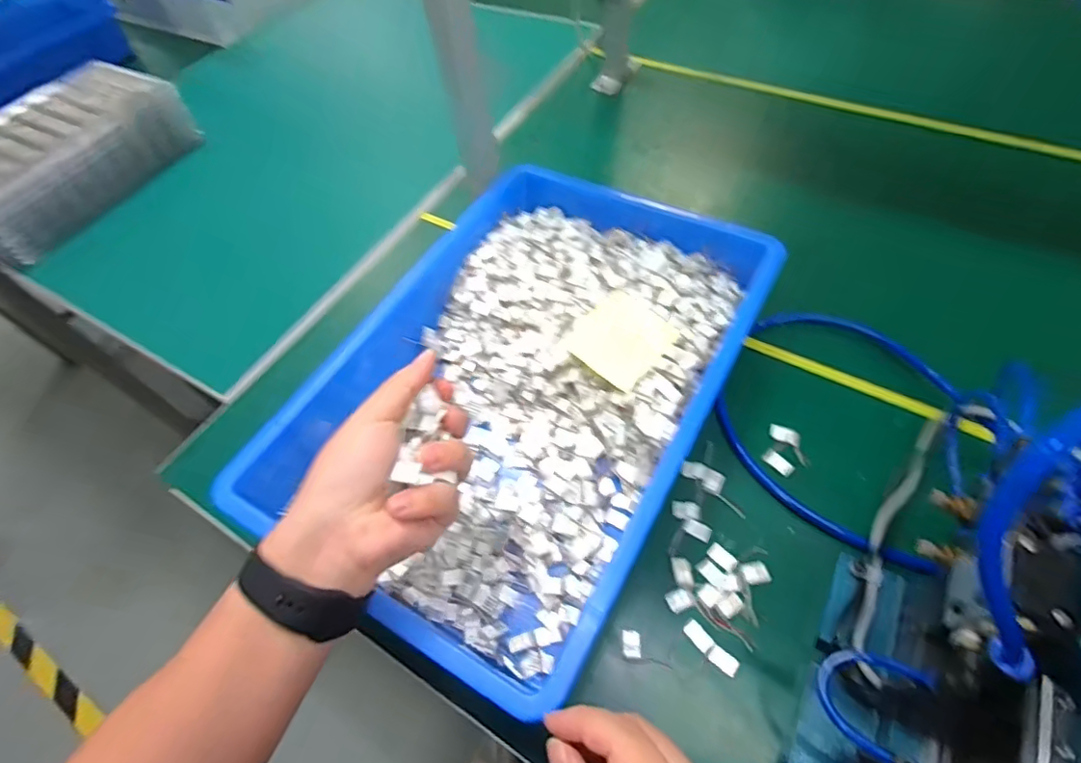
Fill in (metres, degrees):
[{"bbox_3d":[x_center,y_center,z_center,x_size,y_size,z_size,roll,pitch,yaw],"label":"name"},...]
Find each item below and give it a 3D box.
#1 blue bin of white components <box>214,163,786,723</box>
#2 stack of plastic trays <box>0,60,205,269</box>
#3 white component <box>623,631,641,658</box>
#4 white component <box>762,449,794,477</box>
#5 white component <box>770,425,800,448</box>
[{"bbox_3d":[-0.010,-0.010,0.476,0.288,0.092,0.439,27,66,16],"label":"blue bin of white components"},{"bbox_3d":[-0.629,-0.294,0.729,0.159,0.097,0.313,34,67,24],"label":"stack of plastic trays"},{"bbox_3d":[0.065,0.187,0.394,0.012,0.006,0.019,-1,57,5],"label":"white component"},{"bbox_3d":[0.198,0.068,0.459,0.013,0.006,0.025,-40,62,-18],"label":"white component"},{"bbox_3d":[0.210,0.047,0.473,0.026,0.004,0.015,16,60,15],"label":"white component"}]

